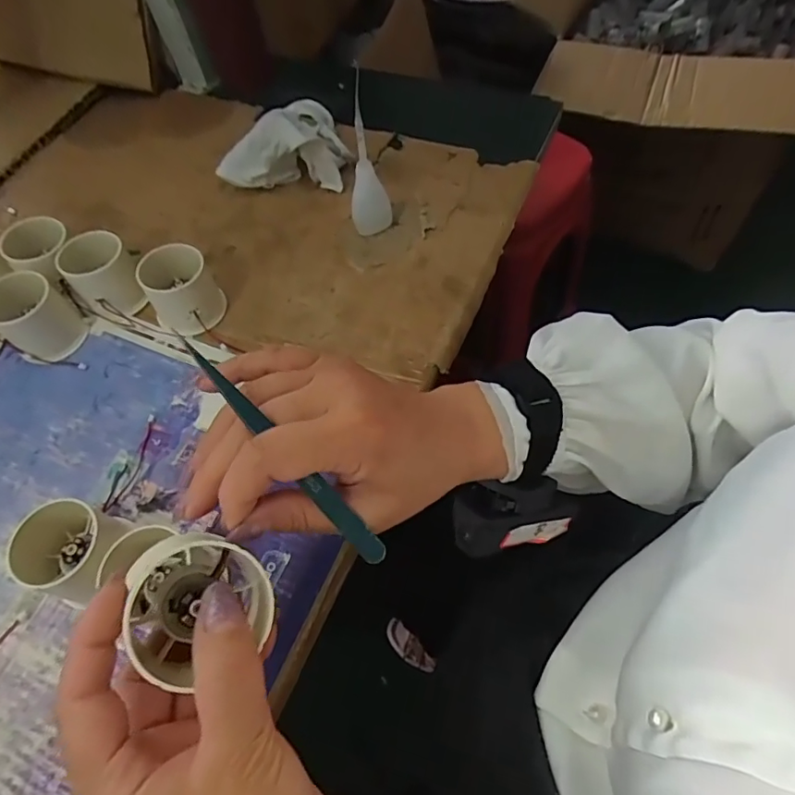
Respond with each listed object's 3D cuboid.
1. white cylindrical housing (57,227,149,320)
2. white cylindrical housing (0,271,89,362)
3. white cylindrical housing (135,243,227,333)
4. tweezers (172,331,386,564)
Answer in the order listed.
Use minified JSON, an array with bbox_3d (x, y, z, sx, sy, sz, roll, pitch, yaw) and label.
[{"bbox_3d":[-0.236,-0.098,0.430,0.050,0.055,0.052,-1,60,3],"label":"white cylindrical housing"},{"bbox_3d":[-0.278,-0.062,0.405,0.046,0.050,0.048,-1,60,3],"label":"white cylindrical housing"},{"bbox_3d":[-0.172,-0.084,0.423,0.054,0.050,0.060,-31,63,-14],"label":"white cylindrical housing"},{"bbox_3d":[-0.048,0.023,0.223,0.010,0.006,0.125,-43,99,-19],"label":"tweezers"}]

